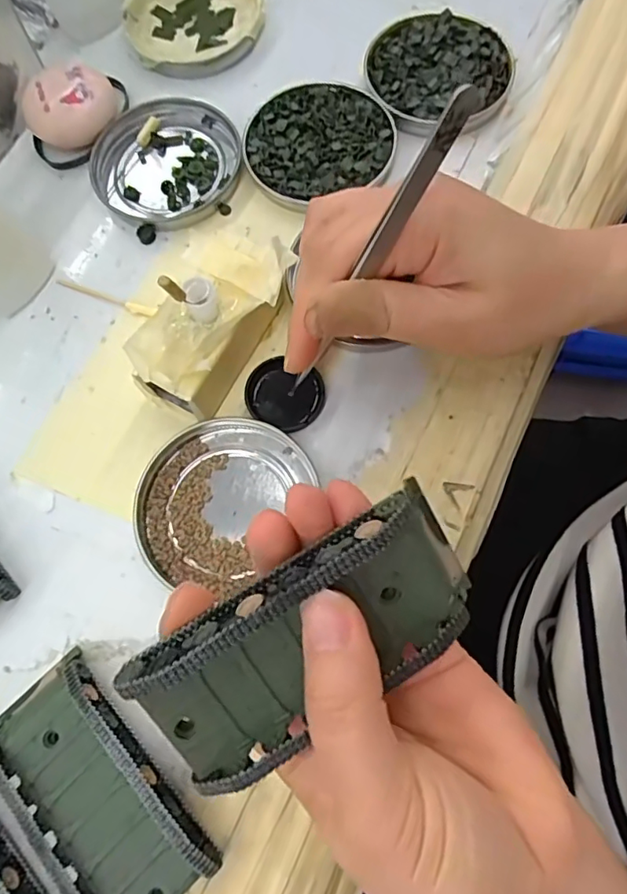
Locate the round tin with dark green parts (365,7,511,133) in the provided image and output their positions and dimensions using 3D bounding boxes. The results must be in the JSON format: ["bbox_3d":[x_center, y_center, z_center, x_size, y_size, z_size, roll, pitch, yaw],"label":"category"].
[{"bbox_3d":[0.068,-0.205,0.297,0.077,0.010,0.070,5,73,5],"label":"round tin with dark green parts"}]

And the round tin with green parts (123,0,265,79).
[{"bbox_3d":[-0.070,-0.250,0.322,0.080,0.012,0.074,-1,73,3],"label":"round tin with green parts"}]

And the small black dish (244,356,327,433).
[{"bbox_3d":[-0.013,-0.024,0.254,0.036,0.006,0.030,19,75,9],"label":"small black dish"}]

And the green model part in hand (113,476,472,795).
[{"bbox_3d":[-0.001,0.052,0.155,0.097,0.024,0.042,-31,111,-5],"label":"green model part in hand"}]

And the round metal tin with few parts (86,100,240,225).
[{"bbox_3d":[-0.080,-0.153,0.297,0.074,0.010,0.078,-1,73,3],"label":"round metal tin with few parts"}]

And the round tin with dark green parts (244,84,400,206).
[{"bbox_3d":[0.002,-0.163,0.291,0.078,0.011,0.068,-21,73,-3],"label":"round tin with dark green parts"}]

